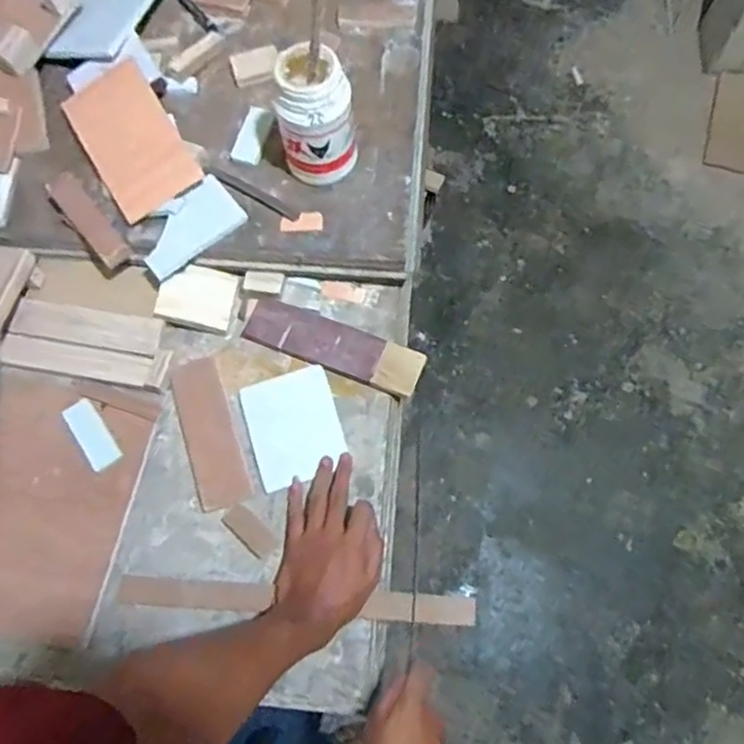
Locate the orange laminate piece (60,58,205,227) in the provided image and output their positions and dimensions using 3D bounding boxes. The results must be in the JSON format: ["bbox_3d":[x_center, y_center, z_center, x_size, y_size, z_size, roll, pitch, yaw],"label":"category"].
[{"bbox_3d":[-0.277,-0.266,0.711,0.100,0.013,0.186,-33,76,2],"label":"orange laminate piece"}]

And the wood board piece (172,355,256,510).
[{"bbox_3d":[-0.175,0.065,0.669,0.057,0.008,0.160,-19,72,-5],"label":"wood board piece"}]

